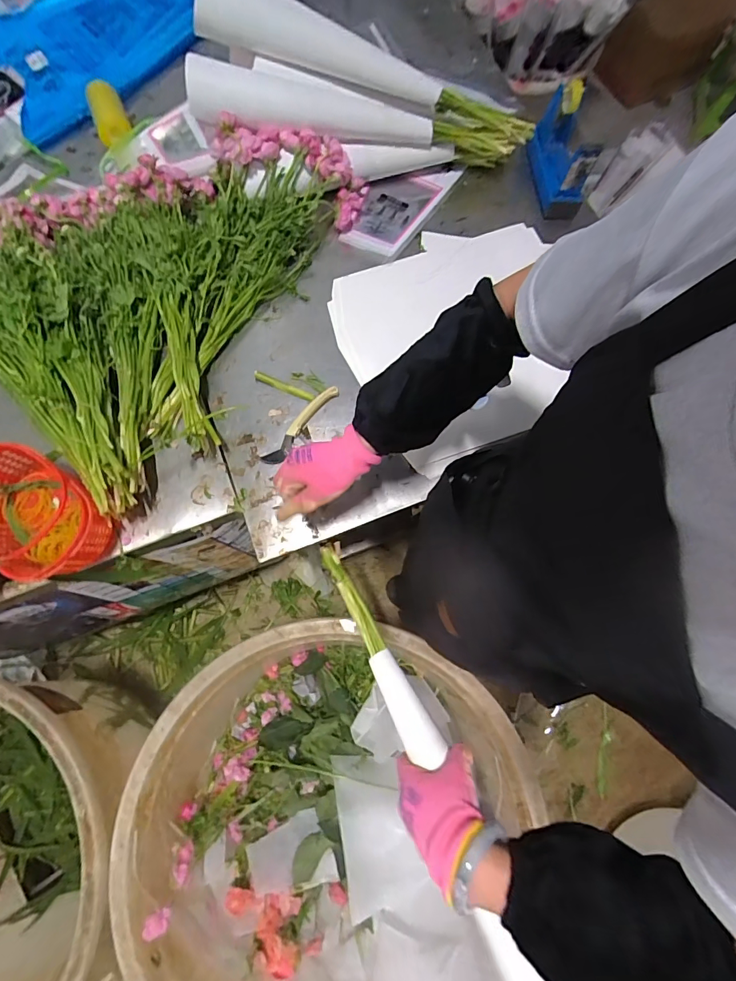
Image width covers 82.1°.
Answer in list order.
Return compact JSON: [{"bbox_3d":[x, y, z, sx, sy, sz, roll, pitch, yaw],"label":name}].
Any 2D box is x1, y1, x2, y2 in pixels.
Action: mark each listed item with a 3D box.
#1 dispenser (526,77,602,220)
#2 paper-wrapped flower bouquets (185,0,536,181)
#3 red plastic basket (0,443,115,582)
[{"bbox_3d":[0.354,-0.628,0.781,0.084,0.105,0.194,-2,75,0],"label":"dispenser"},{"bbox_3d":[-0.001,-0.701,0.755,0.589,0.160,0.243,11,75,-10],"label":"paper-wrapped flower bouquets"},{"bbox_3d":[-0.465,0.036,0.594,0.198,0.092,0.141,41,79,10],"label":"red plastic basket"}]

